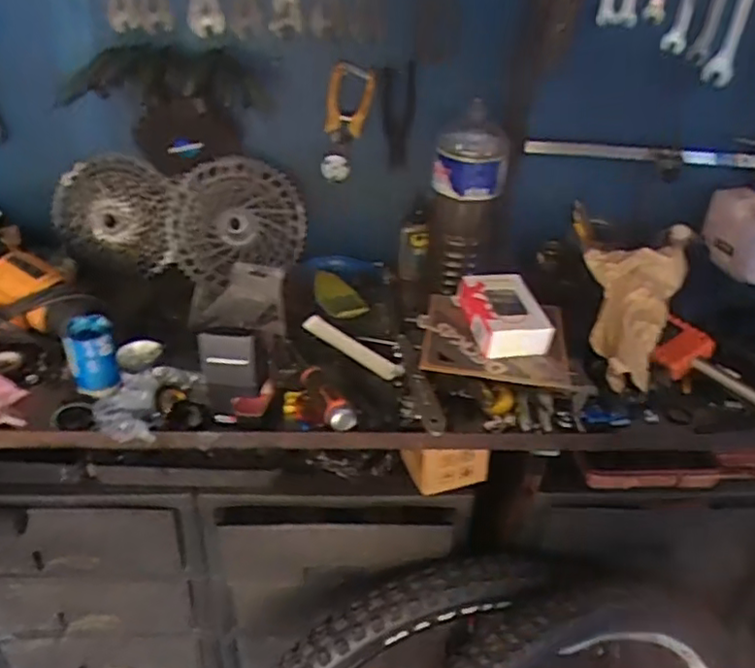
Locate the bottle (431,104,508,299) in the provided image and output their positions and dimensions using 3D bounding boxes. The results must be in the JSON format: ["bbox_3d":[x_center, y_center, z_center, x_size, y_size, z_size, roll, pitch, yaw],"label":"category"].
[{"bbox_3d":[0.126,-0.188,0.963,0.104,0.258,0.106,8,34,7],"label":"bottle"}]

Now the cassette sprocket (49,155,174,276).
[{"bbox_3d":[-0.392,-0.173,0.962,0.174,0.160,0.057,7,34,5],"label":"cassette sprocket"}]

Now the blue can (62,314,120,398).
[{"bbox_3d":[-0.345,0.026,0.789,0.055,0.076,0.060,-10,36,-19],"label":"blue can"}]

